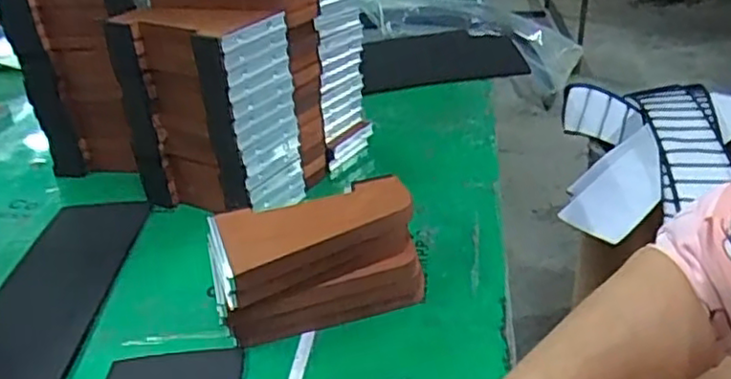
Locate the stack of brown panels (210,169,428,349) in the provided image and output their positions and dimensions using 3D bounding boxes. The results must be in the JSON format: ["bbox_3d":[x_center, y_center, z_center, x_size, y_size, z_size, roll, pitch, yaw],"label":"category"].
[{"bbox_3d":[-0.035,0.059,0.514,0.165,0.095,0.072,-16,32,-23],"label":"stack of brown panels"}]

